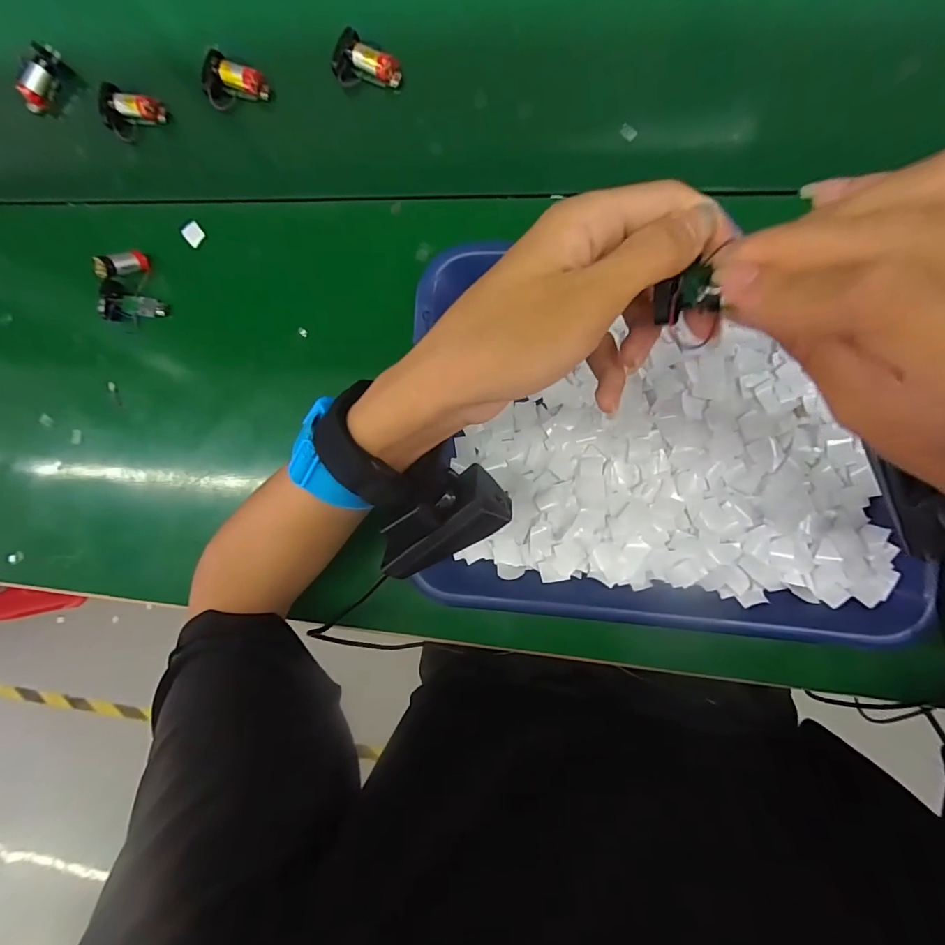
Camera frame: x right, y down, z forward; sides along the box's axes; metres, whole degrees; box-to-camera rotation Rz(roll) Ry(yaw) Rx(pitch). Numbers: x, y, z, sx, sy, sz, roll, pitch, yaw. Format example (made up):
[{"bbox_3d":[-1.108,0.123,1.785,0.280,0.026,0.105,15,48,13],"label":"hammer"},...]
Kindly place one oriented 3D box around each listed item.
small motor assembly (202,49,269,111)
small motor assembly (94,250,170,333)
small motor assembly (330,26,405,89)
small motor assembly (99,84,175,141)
[{"bbox_3d":[-0.194,-0.315,0.386,0.047,0.025,0.035,31,96,6],"label":"small motor assembly"},{"bbox_3d":[-0.291,-0.151,0.388,0.047,0.033,0.054,-21,89,8],"label":"small motor assembly"},{"bbox_3d":[-0.082,-0.317,0.368,0.051,0.024,0.032,31,96,6],"label":"small motor assembly"},{"bbox_3d":[-0.289,-0.306,0.402,0.048,0.027,0.034,16,94,7],"label":"small motor assembly"}]

